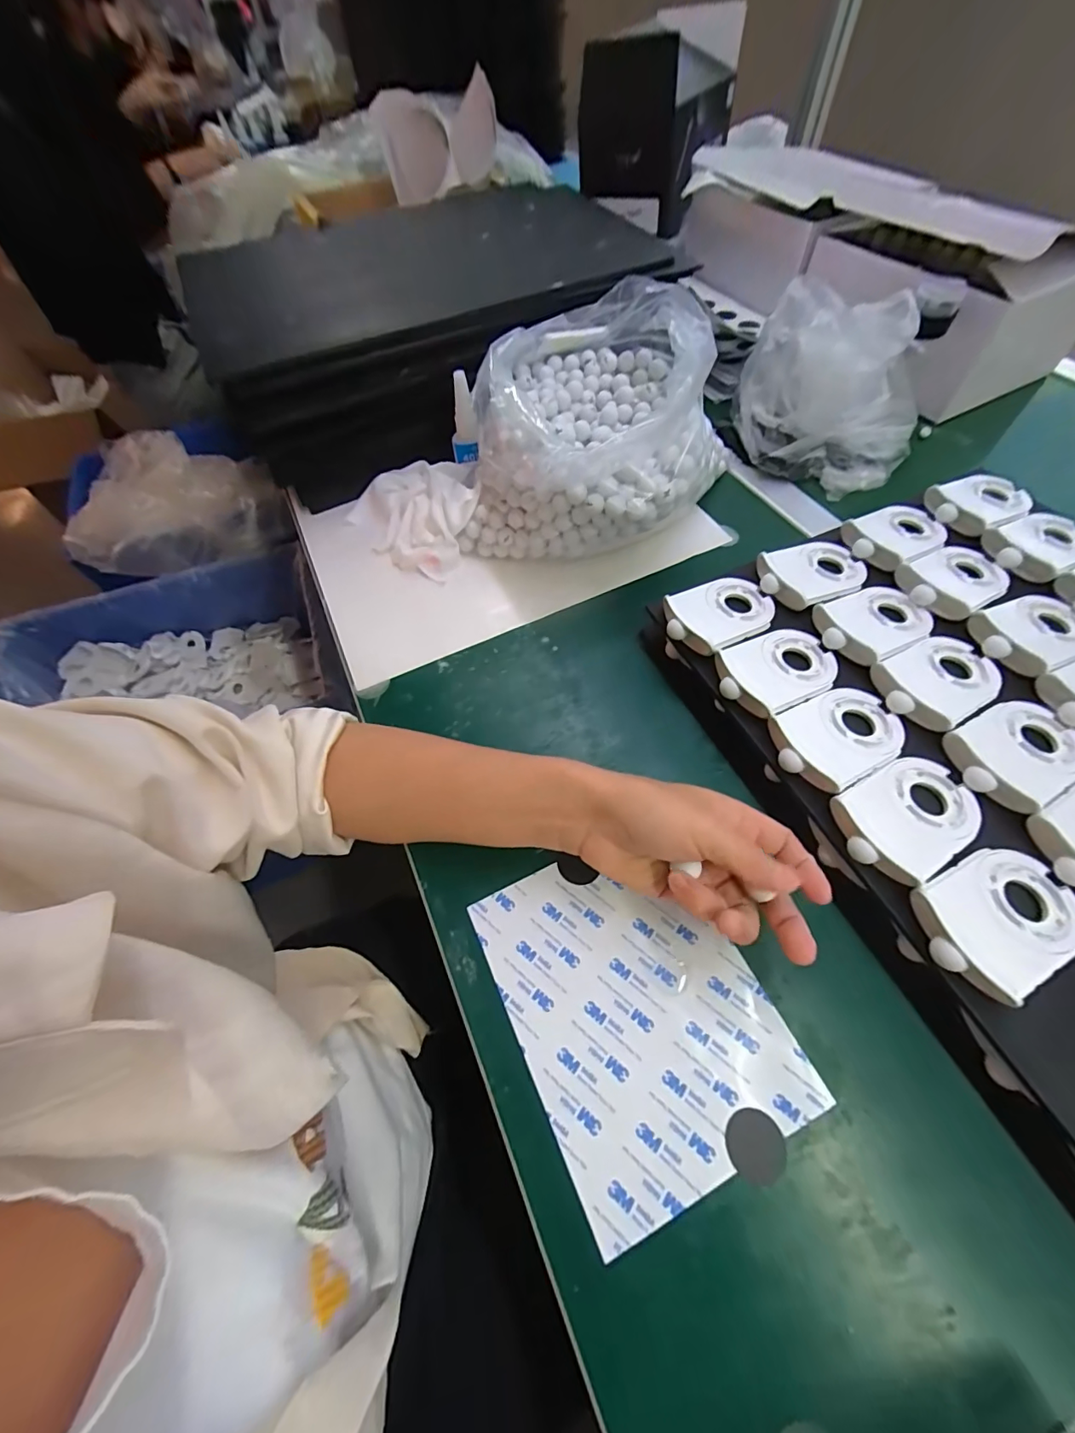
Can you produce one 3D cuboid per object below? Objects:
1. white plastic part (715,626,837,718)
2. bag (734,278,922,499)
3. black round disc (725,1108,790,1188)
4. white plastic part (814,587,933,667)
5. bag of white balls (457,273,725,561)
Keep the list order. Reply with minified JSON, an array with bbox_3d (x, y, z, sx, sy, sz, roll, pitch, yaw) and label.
[{"bbox_3d":[0.175,-0.037,0.338,0.083,0.009,0.059,-25,61,-11],"label":"white plastic part"},{"bbox_3d":[0.306,-0.340,0.488,0.170,0.122,0.159,25,64,17],"label":"bag"},{"bbox_3d":[0.110,0.216,0.240,0.028,0.004,0.029,-2,59,3],"label":"black round disc"},{"bbox_3d":[0.256,-0.074,0.356,0.085,0.012,0.059,-23,60,-10],"label":"white plastic part"},{"bbox_3d":[0.054,-0.269,0.448,0.225,0.145,0.248,11,61,10],"label":"bag of white balls"}]

